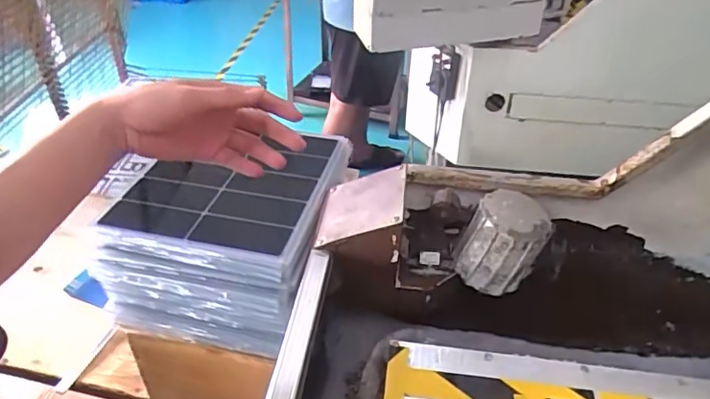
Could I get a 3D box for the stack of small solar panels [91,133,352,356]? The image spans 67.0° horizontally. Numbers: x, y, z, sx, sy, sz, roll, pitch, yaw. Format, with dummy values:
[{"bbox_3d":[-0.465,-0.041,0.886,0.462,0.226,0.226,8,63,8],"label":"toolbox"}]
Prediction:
[{"bbox_3d":[-0.193,0.040,0.889,0.309,0.170,0.353,10,39,11],"label":"stack of small solar panels"}]

